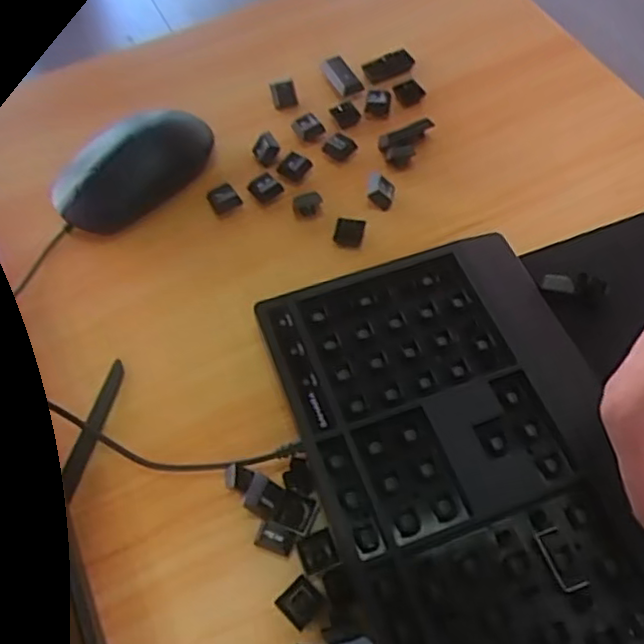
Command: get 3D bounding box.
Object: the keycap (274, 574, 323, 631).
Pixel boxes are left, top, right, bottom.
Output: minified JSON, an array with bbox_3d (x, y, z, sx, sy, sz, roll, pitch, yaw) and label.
[{"bbox_3d":[-0.010,0.126,0.295,0.017,0.006,0.018,38,67,21],"label":"keycap"}]

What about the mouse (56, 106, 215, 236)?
[{"bbox_3d":[-0.124,-0.102,0.431,0.108,0.030,0.058,-38,65,-20],"label":"mouse"}]

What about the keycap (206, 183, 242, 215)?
[{"bbox_3d":[-0.063,-0.080,0.421,0.019,0.008,0.016,-26,62,-14],"label":"keycap"}]

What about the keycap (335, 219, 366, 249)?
[{"bbox_3d":[0.017,-0.056,0.411,0.017,0.006,0.019,8,59,6],"label":"keycap"}]

